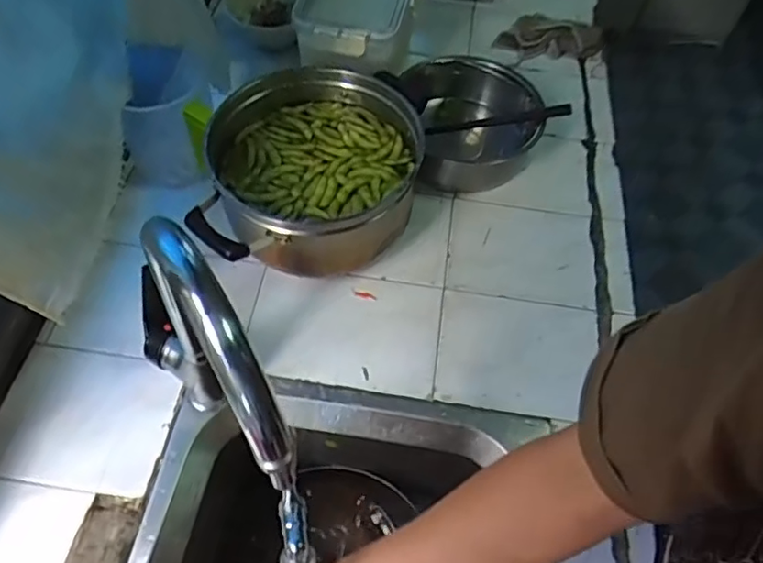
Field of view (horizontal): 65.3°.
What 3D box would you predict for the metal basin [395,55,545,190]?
[{"bbox_3d":[0.130,-0.227,0.851,0.188,0.074,0.194,1,57,-2],"label":"metal basin"}]

